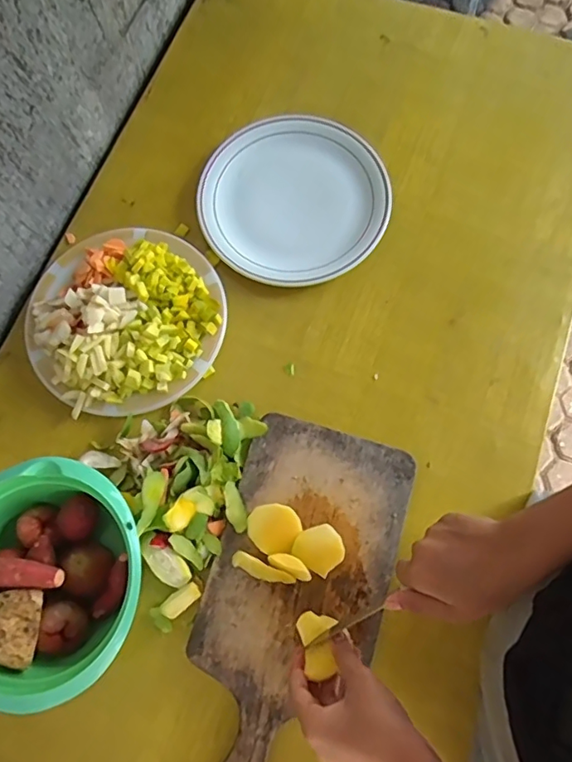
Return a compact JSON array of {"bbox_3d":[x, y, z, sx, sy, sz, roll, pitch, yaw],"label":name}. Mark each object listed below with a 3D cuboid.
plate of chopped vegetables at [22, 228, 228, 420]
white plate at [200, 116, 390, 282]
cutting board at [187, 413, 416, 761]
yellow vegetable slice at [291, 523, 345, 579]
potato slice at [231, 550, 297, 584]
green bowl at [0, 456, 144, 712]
[{"bbox_3d":[-0.181,-0.074,0.592,0.214,0.050,0.216,0,73,0],"label":"plate of chopped vegetables"},{"bbox_3d":[0.006,-0.220,0.642,0.219,0.030,0.213,0,73,0],"label":"white plate"},{"bbox_3d":[0.006,0.223,0.514,0.167,0.025,0.359,14,73,4],"label":"cutting board"},{"bbox_3d":[0.033,0.159,0.510,0.045,0.004,0.042,38,85,4],"label":"yellow vegetable slice"},{"bbox_3d":[-0.022,0.182,0.512,0.062,0.012,0.016,24,74,7],"label":"potato slice"},{"bbox_3d":[-0.215,0.178,0.497,0.179,0.092,0.186,0,73,0],"label":"green bowl"}]

